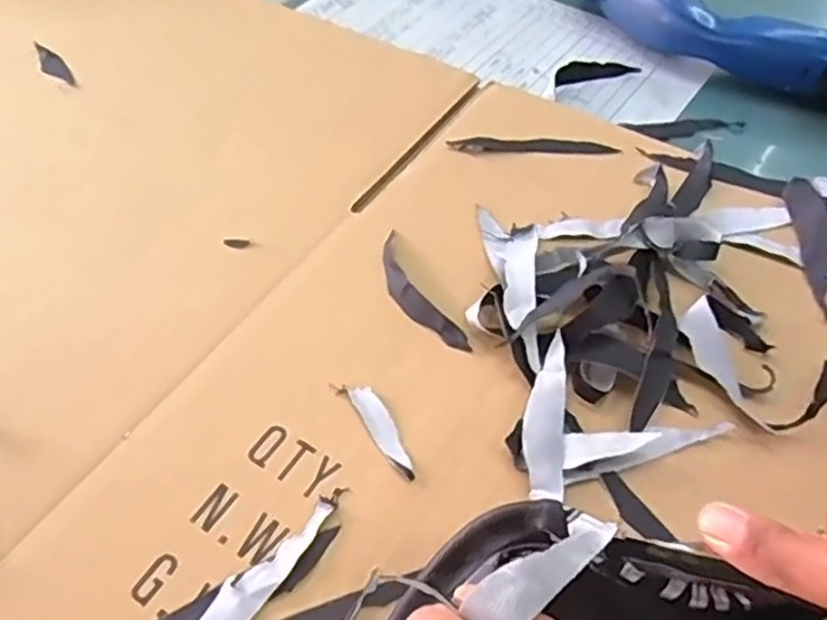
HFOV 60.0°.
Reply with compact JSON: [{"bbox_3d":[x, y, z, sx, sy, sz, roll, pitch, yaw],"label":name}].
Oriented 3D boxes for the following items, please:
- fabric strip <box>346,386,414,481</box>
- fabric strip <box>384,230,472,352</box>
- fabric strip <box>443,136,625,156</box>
[{"bbox_3d":[-0.013,0.053,0.315,0.011,0.004,0.050,-25,57,-20],"label":"fabric strip"},{"bbox_3d":[0.000,-0.011,0.360,0.020,0.012,0.083,-22,57,-18],"label":"fabric strip"},{"bbox_3d":[0.072,-0.099,0.430,0.099,0.004,0.013,1,53,-1],"label":"fabric strip"}]

